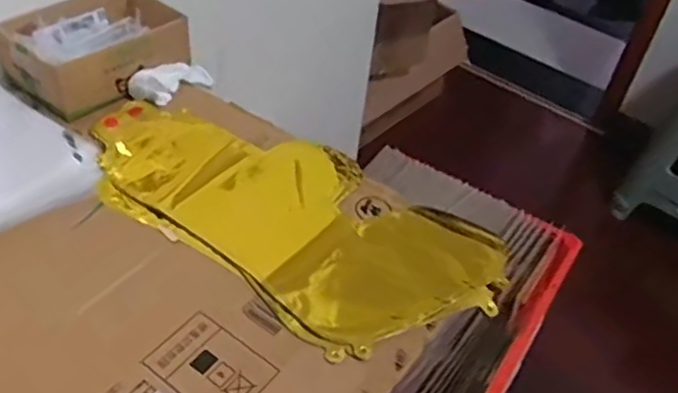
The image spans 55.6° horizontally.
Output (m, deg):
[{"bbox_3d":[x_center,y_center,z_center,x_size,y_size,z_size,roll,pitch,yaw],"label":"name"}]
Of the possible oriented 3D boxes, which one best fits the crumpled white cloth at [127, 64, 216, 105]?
[{"bbox_3d":[-0.197,-0.139,0.768,0.028,0.039,0.107,31,35,25],"label":"crumpled white cloth"}]

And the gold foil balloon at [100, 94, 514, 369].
[{"bbox_3d":[-0.060,0.003,0.635,0.423,0.026,0.205,28,47,21],"label":"gold foil balloon"}]

